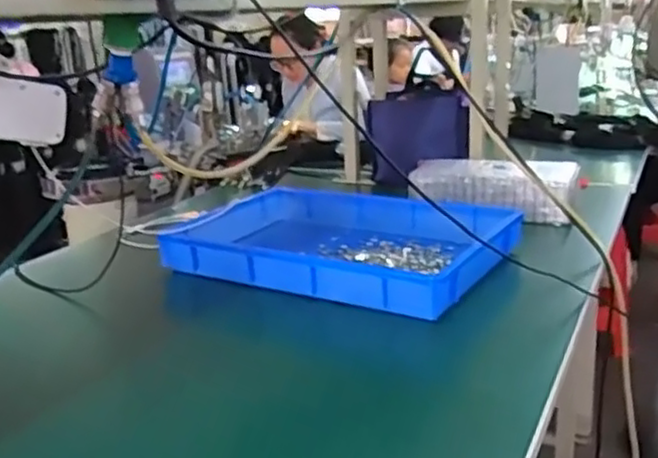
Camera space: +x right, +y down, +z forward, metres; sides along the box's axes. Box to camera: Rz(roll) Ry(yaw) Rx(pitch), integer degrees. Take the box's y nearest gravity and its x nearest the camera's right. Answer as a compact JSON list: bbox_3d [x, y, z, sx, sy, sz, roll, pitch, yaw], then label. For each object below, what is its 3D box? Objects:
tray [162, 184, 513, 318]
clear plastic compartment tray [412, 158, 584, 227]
[{"bbox_3d":[0.005,0.016,1.228,0.584,0.067,0.365,7,20,30],"label":"tray"},{"bbox_3d":[0.340,-0.085,1.432,0.327,0.099,0.145,4,19,23],"label":"clear plastic compartment tray"}]

